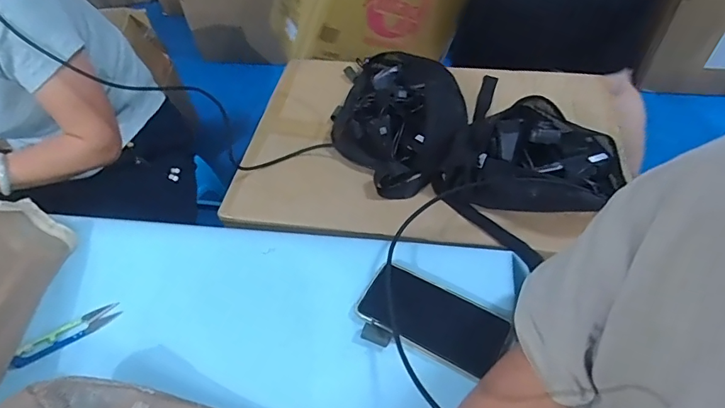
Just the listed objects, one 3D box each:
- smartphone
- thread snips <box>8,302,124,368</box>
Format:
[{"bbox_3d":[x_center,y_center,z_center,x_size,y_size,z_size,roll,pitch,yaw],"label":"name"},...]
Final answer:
[{"bbox_3d":[0.081,0.128,0.510,0.162,0.014,0.076,24,59,19],"label":"smartphone"},{"bbox_3d":[-0.353,0.155,0.538,0.122,0.007,0.029,-29,54,-17],"label":"thread snips"}]

